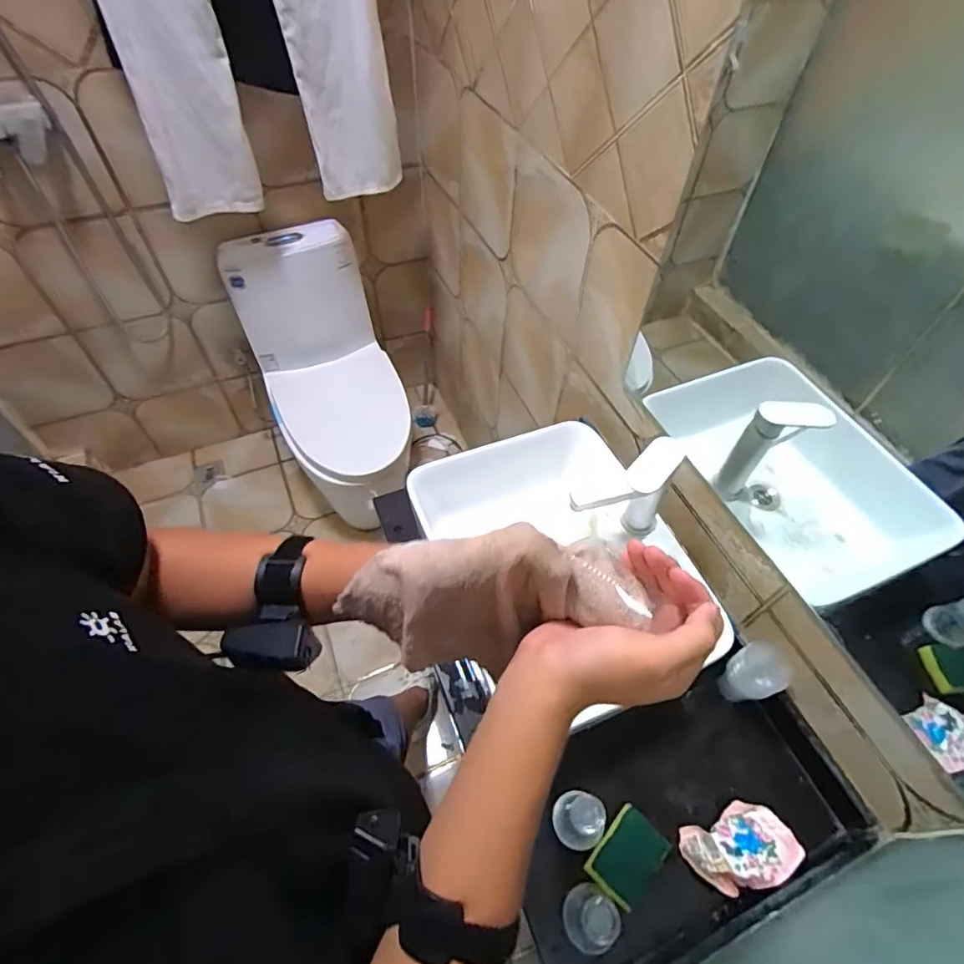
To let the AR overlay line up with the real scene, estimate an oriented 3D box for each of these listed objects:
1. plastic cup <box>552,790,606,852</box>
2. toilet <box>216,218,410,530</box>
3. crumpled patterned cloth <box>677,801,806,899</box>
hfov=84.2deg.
[{"bbox_3d":[0.127,0.442,0.698,0.054,0.098,0.065,-8,56,-7],"label":"plastic cup"},{"bbox_3d":[-0.418,-0.256,1.597,0.396,0.683,0.658,-21,58,-15],"label":"toilet"},{"bbox_3d":[0.338,0.478,0.693,0.130,0.052,0.087,-17,57,-13],"label":"crumpled patterned cloth"}]

